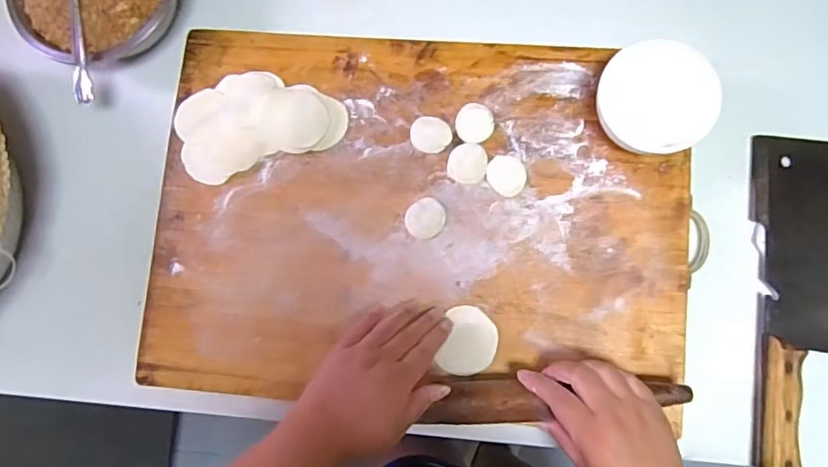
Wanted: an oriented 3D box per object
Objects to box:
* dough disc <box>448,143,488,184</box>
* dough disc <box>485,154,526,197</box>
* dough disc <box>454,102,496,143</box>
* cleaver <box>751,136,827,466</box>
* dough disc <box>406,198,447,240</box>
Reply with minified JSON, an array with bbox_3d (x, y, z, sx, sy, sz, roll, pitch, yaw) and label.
[{"bbox_3d":[0.050,-0.065,0.498,0.036,0.006,0.037,4,82,5],"label":"dough disc"},{"bbox_3d":[0.086,-0.054,0.498,0.034,0.006,0.038,-37,81,-2],"label":"dough disc"},{"bbox_3d":[0.058,-0.104,0.505,0.035,0.004,0.037,-1,82,4],"label":"dough disc"},{"bbox_3d":[0.363,0.062,0.474,0.110,0.026,0.303,5,82,5],"label":"cleaver"},{"bbox_3d":[0.011,-0.014,0.500,0.038,0.010,0.035,-1,82,4],"label":"dough disc"}]

